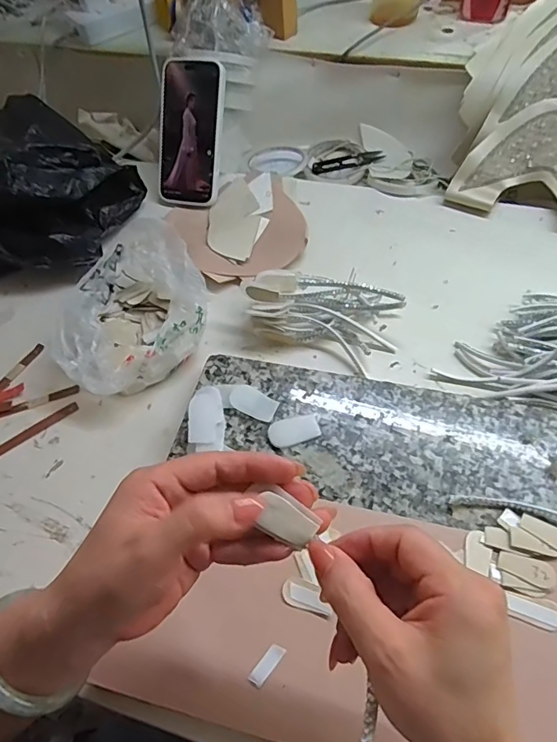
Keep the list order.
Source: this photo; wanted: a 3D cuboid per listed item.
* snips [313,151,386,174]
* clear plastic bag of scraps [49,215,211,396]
[{"bbox_3d":[0.097,-0.293,0.687,0.102,0.007,0.024,-9,53,-1],"label":"snips"},{"bbox_3d":[-0.154,-0.062,0.502,0.162,0.072,0.149,-39,59,-21],"label":"clear plastic bag of scraps"}]

